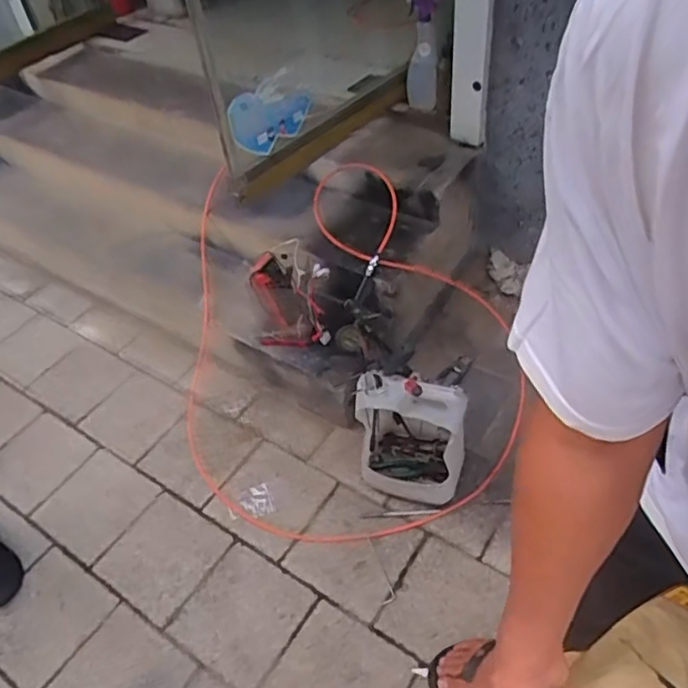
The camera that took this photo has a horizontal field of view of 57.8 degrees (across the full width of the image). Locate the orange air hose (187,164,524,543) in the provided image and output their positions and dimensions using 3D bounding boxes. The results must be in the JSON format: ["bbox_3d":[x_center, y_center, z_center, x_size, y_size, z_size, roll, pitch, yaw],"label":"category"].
[{"bbox_3d":[-0.022,-0.023,1.601,0.897,0.521,0.909,3,44,11],"label":"orange air hose"}]

